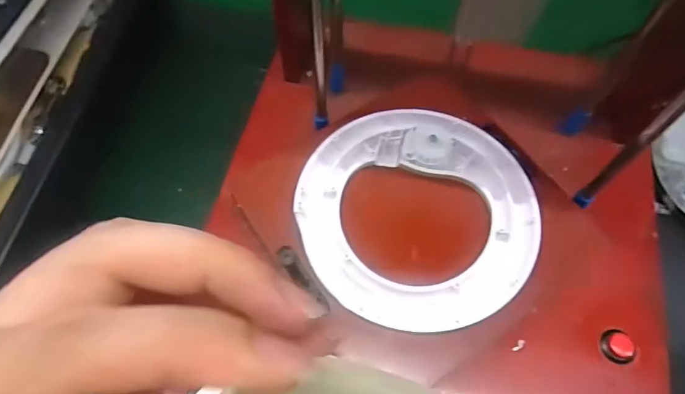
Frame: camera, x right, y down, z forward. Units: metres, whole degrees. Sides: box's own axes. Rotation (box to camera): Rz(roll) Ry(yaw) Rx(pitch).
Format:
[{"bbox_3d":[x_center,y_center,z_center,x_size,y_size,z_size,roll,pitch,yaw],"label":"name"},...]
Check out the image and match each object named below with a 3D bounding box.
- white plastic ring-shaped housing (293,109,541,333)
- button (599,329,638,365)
[{"bbox_3d":[0.041,0.006,0.260,0.132,0.014,0.129,0,62,0],"label":"white plastic ring-shaped housing"},{"bbox_3d":[0.155,0.082,0.258,0.020,0.007,0.018,-6,63,-4],"label":"button"}]

